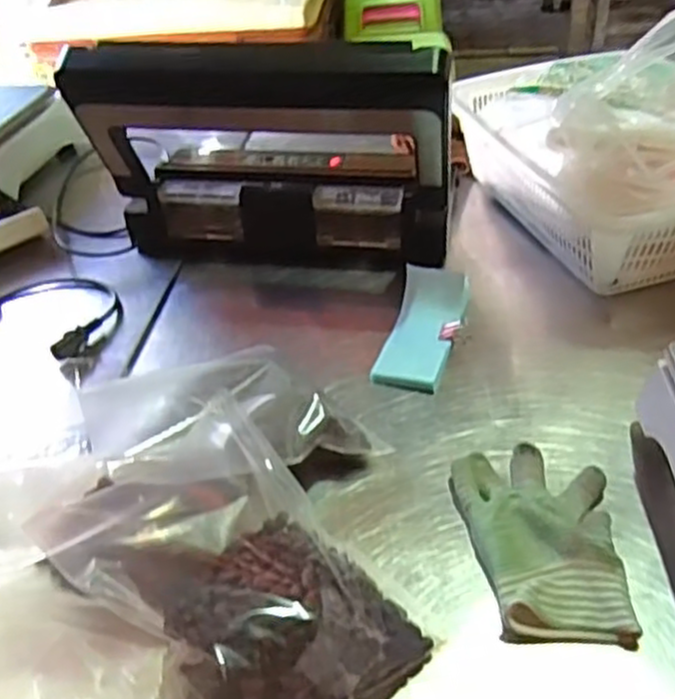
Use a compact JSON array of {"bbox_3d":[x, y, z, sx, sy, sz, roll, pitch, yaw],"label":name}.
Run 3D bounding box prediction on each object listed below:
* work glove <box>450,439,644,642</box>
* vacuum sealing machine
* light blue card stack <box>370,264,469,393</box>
[{"bbox_3d":[0.153,0.135,0.545,0.107,0.029,0.165,-4,40,0],"label":"work glove"},{"bbox_3d":[-0.068,-0.222,0.825,0.381,0.258,0.144,4,41,10],"label":"vacuum sealing machine"},{"bbox_3d":[0.084,-0.022,0.731,0.066,0.043,0.143,11,43,18],"label":"light blue card stack"}]

